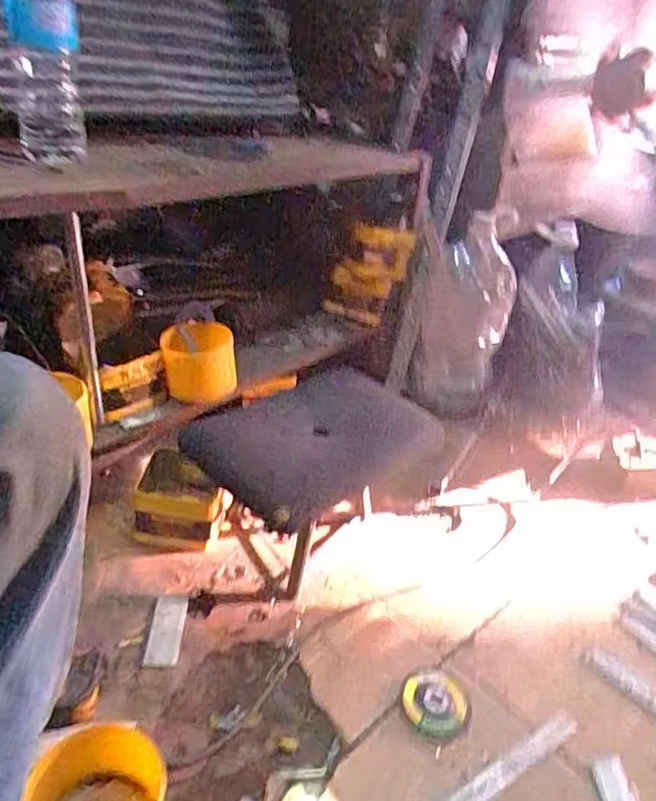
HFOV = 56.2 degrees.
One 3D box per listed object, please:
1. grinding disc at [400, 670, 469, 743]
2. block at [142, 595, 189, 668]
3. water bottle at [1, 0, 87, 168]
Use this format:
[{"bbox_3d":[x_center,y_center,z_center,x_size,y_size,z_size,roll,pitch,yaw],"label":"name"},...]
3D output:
[{"bbox_3d":[0.126,0.355,0.723,0.077,0.007,0.084,5,31,-3],"label":"grinding disc"},{"bbox_3d":[-0.202,0.286,0.768,0.041,0.007,0.104,3,32,-5],"label":"block"},{"bbox_3d":[-0.357,-0.432,0.771,0.081,0.243,0.076,-6,35,-20],"label":"water bottle"}]

